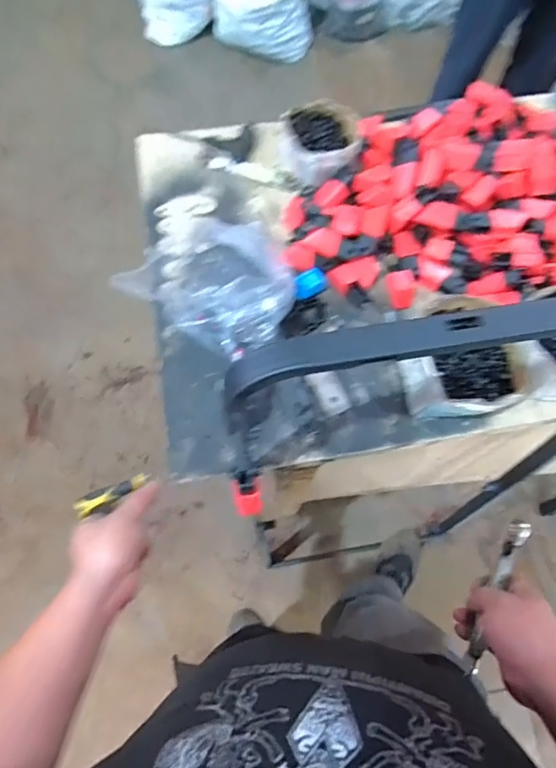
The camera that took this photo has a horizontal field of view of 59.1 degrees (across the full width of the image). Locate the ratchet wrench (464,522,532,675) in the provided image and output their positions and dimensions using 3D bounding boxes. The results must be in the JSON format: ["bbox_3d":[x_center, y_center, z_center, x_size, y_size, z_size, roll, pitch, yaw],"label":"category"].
[{"bbox_3d":[0.235,0.230,0.529,0.019,0.019,0.171,21,85,7],"label":"ratchet wrench"}]

